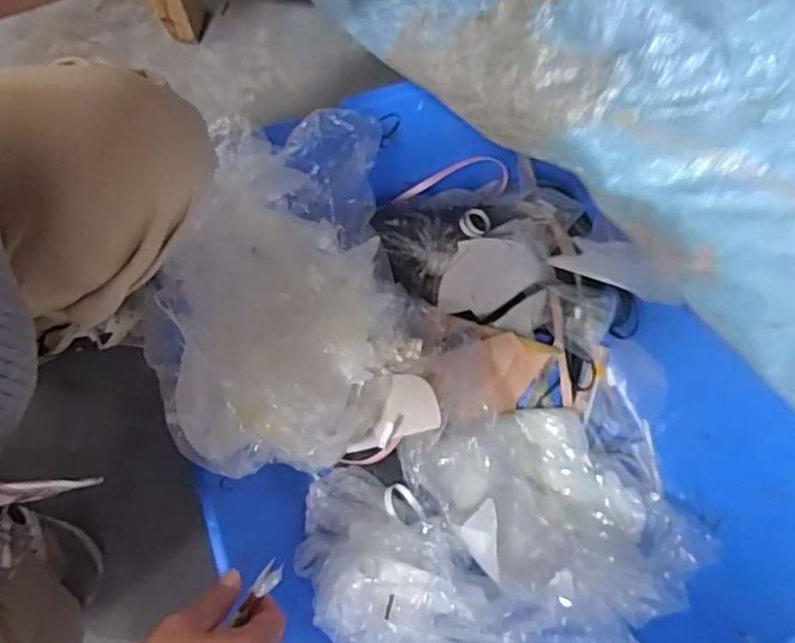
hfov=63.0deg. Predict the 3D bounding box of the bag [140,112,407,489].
[{"bbox_3d":[-0.108,-0.017,0.618,0.201,0.135,0.305,-8,75,-2],"label":"bag"}]

